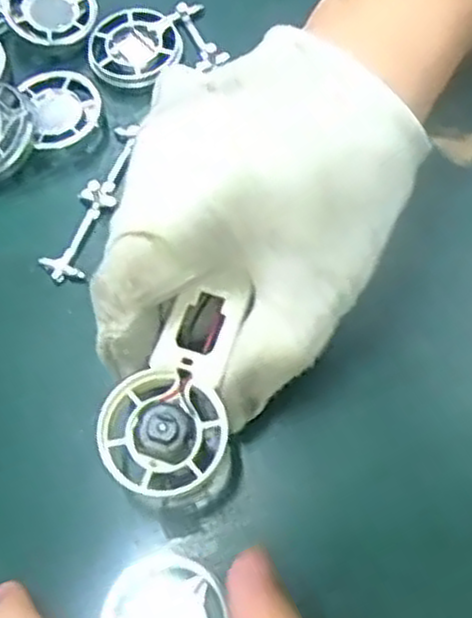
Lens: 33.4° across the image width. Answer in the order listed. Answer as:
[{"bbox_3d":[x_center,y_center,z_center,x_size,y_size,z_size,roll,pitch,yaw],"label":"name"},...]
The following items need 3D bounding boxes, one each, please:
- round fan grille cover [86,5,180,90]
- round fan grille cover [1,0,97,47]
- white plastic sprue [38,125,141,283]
[{"bbox_3d":[-0.044,-0.112,0.332,0.038,0.006,0.038,-2,66,4],"label":"round fan grille cover"},{"bbox_3d":[-0.080,-0.131,0.339,0.039,0.012,0.039,-23,66,-5],"label":"round fan grille cover"},{"bbox_3d":[-0.055,-0.042,0.306,0.016,0.008,0.071,17,68,12],"label":"white plastic sprue"}]

